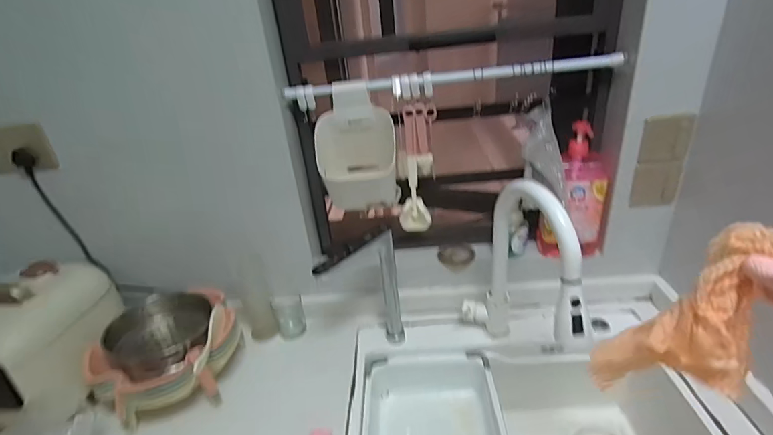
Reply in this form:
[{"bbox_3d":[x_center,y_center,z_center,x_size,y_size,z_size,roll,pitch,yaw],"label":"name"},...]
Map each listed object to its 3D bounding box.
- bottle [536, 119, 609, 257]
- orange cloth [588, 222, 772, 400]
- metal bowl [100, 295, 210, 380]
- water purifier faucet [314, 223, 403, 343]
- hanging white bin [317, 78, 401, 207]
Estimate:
[{"bbox_3d":[0.387,-0.050,0.840,0.126,0.281,0.082,-7,28,0],"label":"bottle"},{"bbox_3d":[0.271,0.103,0.366,0.064,0.208,0.077,26,33,0],"label":"orange cloth"},{"bbox_3d":[-0.421,0.222,0.789,0.188,0.096,0.180,-6,28,3],"label":"metal bowl"},{"bbox_3d":[-0.045,0.163,0.809,0.156,0.277,0.030,-21,31,-23],"label":"water purifier faucet"},{"bbox_3d":[-0.058,-0.147,0.826,0.150,0.240,0.116,-4,28,6],"label":"hanging white bin"}]

